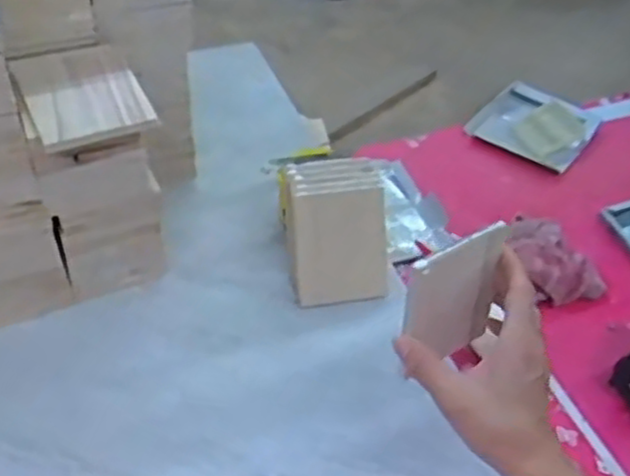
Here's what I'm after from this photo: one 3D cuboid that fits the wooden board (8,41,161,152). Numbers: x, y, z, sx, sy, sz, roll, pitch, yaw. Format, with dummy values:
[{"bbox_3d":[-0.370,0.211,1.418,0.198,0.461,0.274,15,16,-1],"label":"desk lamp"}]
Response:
[{"bbox_3d":[-0.189,-0.120,0.606,0.087,0.013,0.127,-18,51,-22],"label":"wooden board"}]

